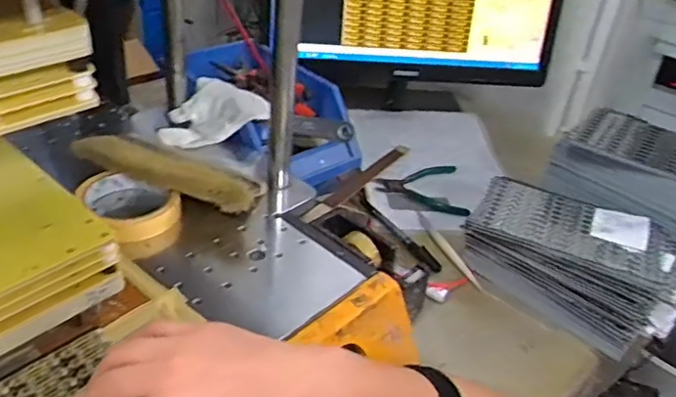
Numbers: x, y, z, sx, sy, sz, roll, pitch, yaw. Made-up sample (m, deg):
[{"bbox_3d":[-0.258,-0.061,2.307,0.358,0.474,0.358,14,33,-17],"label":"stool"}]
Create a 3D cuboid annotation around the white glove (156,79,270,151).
[{"bbox_3d":[-0.145,-0.100,0.719,0.121,0.042,0.096,-4,36,-17],"label":"white glove"}]

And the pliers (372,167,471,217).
[{"bbox_3d":[0.106,-0.015,0.798,0.114,0.014,0.096,3,35,-6],"label":"pliers"}]

